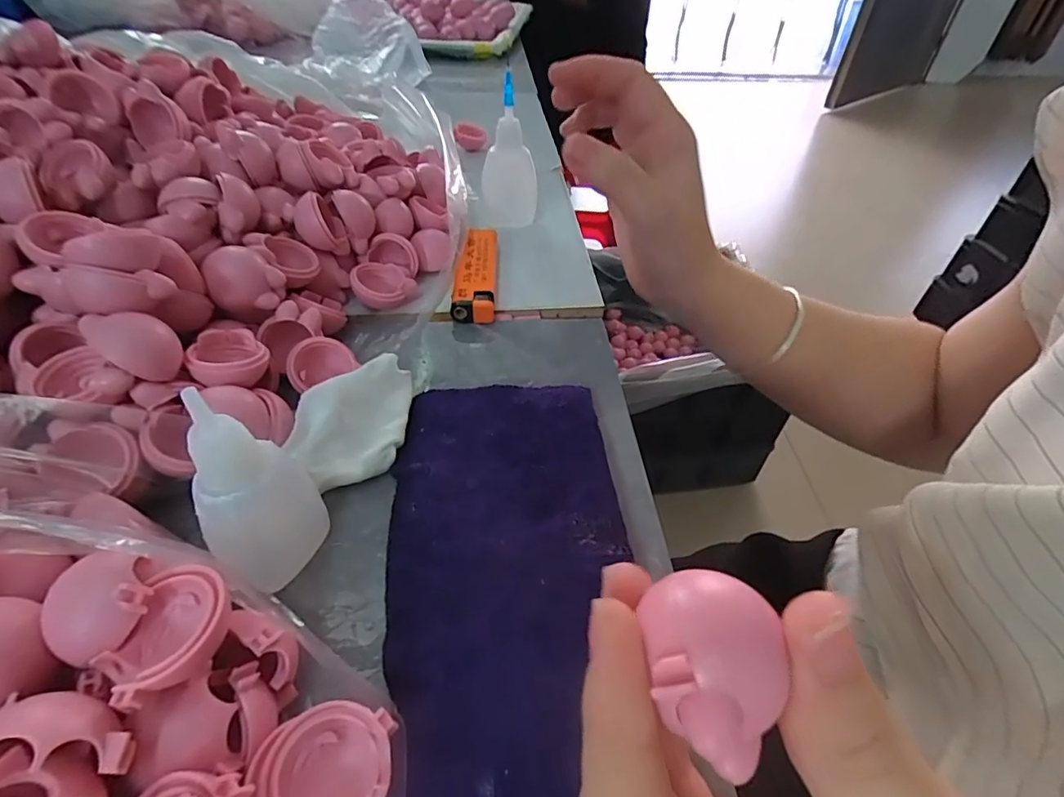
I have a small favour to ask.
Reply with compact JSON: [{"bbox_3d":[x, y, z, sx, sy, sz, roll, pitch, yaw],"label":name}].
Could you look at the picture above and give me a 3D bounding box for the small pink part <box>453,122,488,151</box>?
[{"bbox_3d":[-0.054,-0.227,0.456,0.028,0.020,0.013,-5,45,-8],"label":"small pink part"}]

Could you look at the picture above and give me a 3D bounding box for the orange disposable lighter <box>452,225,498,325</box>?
[{"bbox_3d":[-0.032,-0.073,0.306,0.023,0.018,0.076,0,44,-2],"label":"orange disposable lighter"}]

